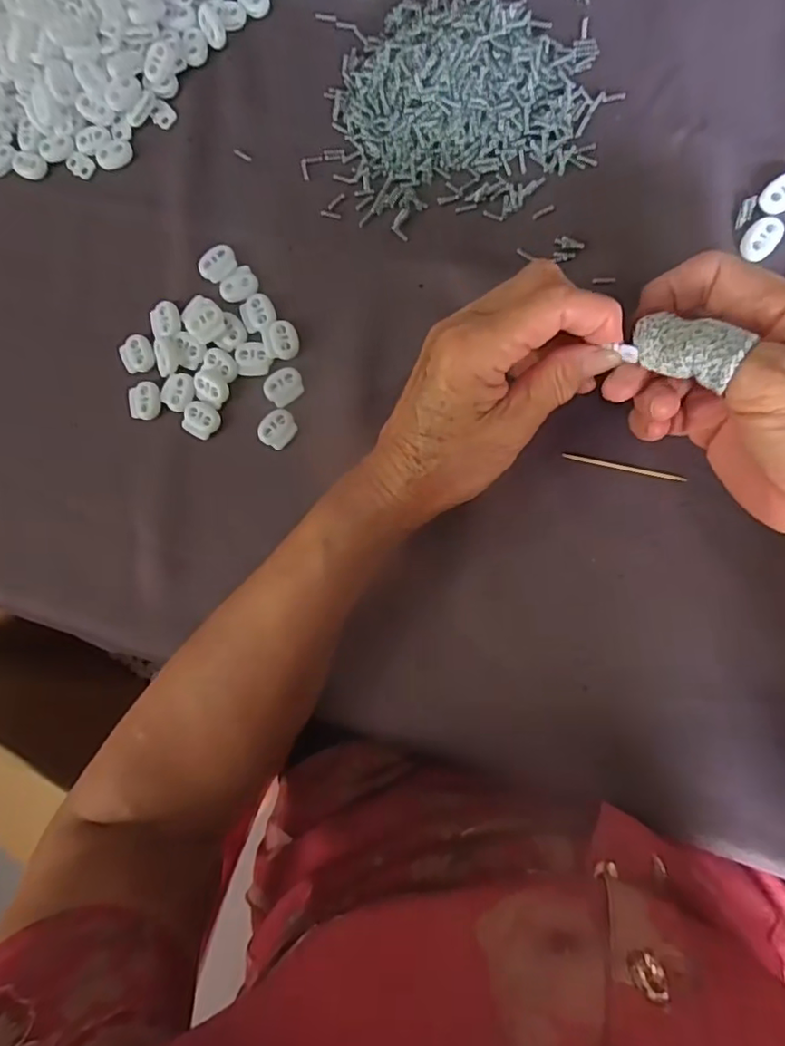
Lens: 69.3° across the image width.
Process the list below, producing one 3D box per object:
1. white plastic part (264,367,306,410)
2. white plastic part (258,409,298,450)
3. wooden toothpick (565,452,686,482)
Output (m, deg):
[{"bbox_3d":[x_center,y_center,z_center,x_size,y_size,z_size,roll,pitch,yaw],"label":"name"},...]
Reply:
[{"bbox_3d":[-0.062,-0.077,0.322,0.021,0.005,0.018,-34,83,7],"label":"white plastic part"},{"bbox_3d":[-0.065,-0.054,0.322,0.018,0.006,0.021,38,94,9],"label":"white plastic part"},{"bbox_3d":[0.118,-0.029,0.292,0.060,0.004,0.004,14,90,9],"label":"wooden toothpick"}]

